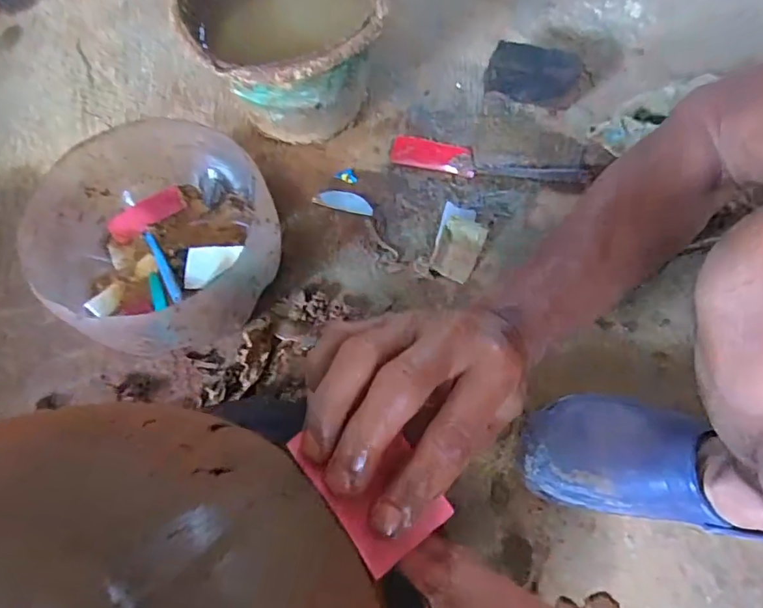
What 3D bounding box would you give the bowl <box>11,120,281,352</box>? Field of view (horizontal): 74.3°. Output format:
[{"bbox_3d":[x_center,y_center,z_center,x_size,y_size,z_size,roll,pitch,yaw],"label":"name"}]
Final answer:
[{"bbox_3d":[-0.241,-0.071,0.564,0.263,0.126,0.232,41,74,18],"label":"bowl"}]

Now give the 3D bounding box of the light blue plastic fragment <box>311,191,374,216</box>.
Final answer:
[{"bbox_3d":[-0.047,-0.131,0.641,0.077,0.005,0.027,15,69,5],"label":"light blue plastic fragment"}]

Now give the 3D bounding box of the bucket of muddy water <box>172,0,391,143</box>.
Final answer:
[{"bbox_3d":[-0.111,-0.328,0.642,0.233,0.178,0.256,-1,66,2],"label":"bucket of muddy water"}]

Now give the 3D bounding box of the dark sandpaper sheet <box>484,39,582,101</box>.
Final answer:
[{"bbox_3d":[0.208,-0.313,0.688,0.129,0.064,0.053,7,66,6],"label":"dark sandpaper sheet"}]

